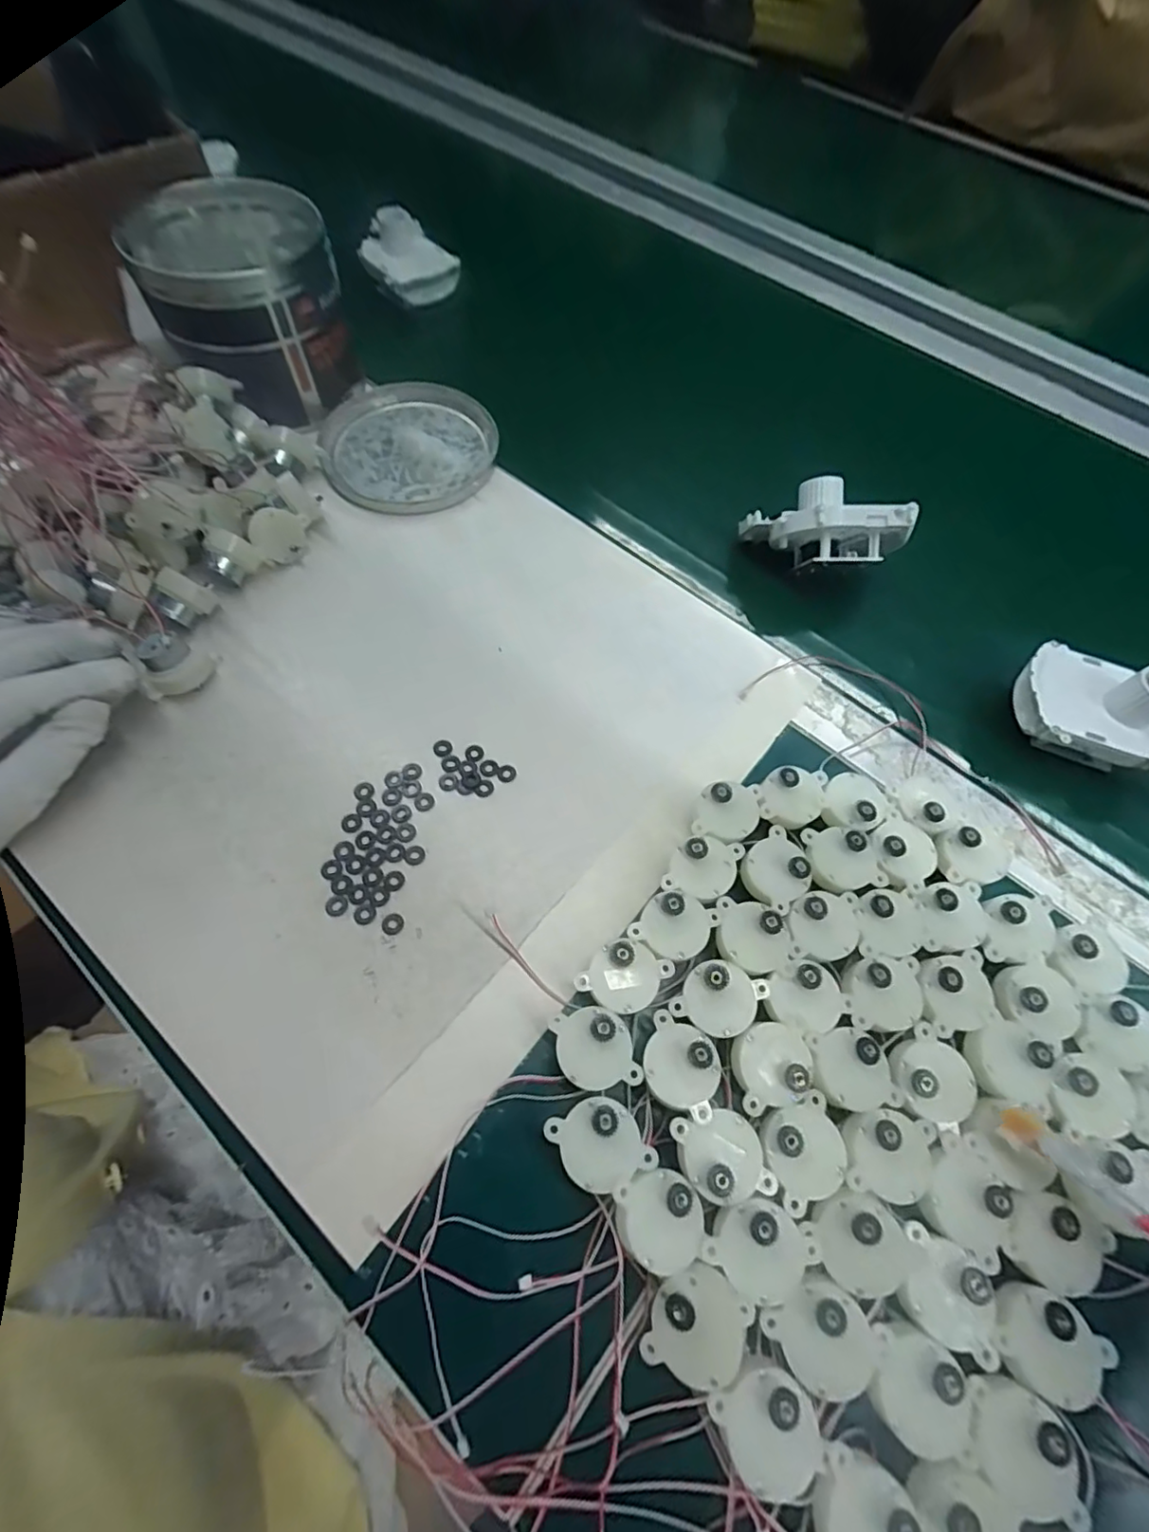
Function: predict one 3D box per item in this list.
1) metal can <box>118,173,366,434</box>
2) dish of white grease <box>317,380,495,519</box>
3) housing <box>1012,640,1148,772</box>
[{"bbox_3d":[-0.235,-0.332,0.422,0.119,0.108,0.147,-22,66,-13],"label":"metal can"},{"bbox_3d":[-0.125,-0.246,0.443,0.128,0.026,0.129,-18,65,-11],"label":"dish of white grease"},{"bbox_3d":[0.318,-0.031,0.338,0.100,0.053,0.071,18,63,7],"label":"housing"}]

